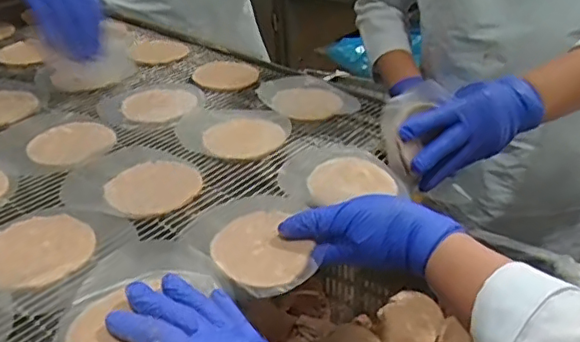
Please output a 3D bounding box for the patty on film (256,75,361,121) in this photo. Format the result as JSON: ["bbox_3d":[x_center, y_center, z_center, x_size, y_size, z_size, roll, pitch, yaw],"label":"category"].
[{"bbox_3d":[0.022,-0.094,0.701,0.115,0.008,0.117,-8,32,-15],"label":"patty on film"}]

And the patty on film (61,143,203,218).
[{"bbox_3d":[-0.149,0.010,0.538,0.122,0.006,0.110,18,35,26],"label":"patty on film"}]

